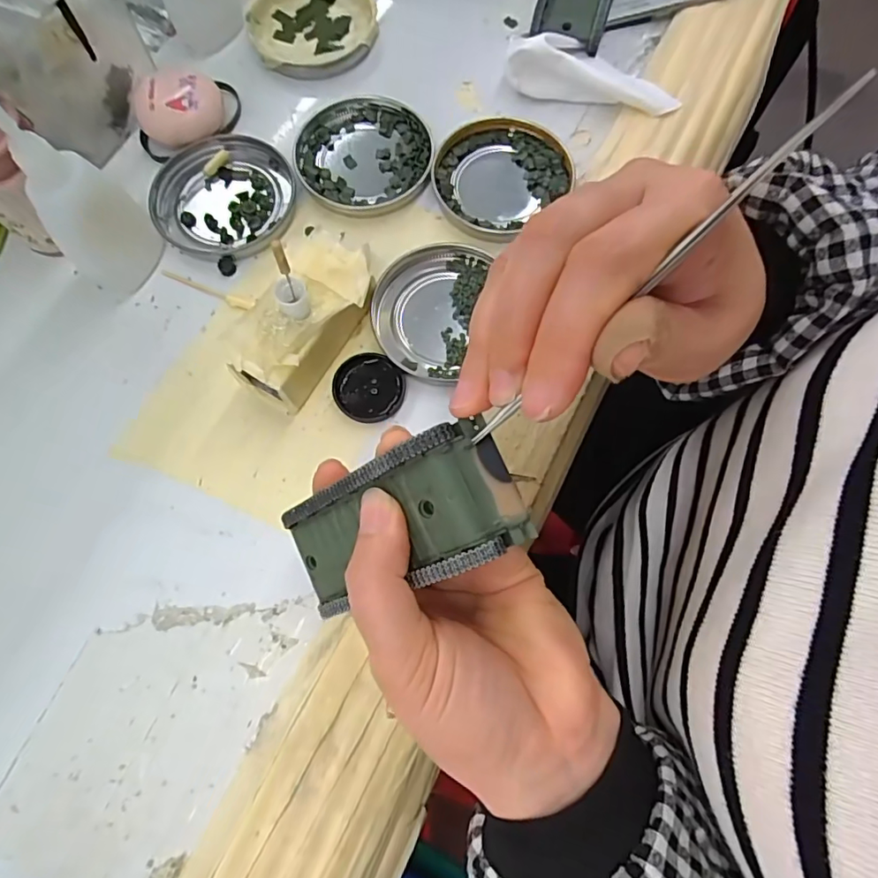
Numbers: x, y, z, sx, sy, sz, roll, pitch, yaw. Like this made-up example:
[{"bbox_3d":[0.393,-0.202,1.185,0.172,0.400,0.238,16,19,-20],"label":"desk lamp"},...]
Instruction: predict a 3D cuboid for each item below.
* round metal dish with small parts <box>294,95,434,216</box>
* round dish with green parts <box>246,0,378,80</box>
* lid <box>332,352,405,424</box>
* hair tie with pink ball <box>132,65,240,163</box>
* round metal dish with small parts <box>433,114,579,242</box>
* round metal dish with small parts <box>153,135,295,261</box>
[{"bbox_3d":[-0.044,-0.166,0.310,0.077,0.008,0.077,-6,74,-1],"label":"round metal dish with small parts"},{"bbox_3d":[-0.080,-0.265,0.339,0.078,0.010,0.075,0,74,1],"label":"round dish with green parts"},{"bbox_3d":[-0.036,-0.025,0.269,0.035,0.007,0.034,0,74,1],"label":"lid"},{"bbox_3d":[-0.149,-0.194,0.310,0.054,0.023,0.046,-10,74,-2],"label":"hair tie with pink ball"},{"bbox_3d":[0.034,-0.153,0.305,0.078,0.007,0.069,-40,77,-10],"label":"round metal dish with small parts"},{"bbox_3d":[-0.122,-0.139,0.302,0.078,0.009,0.077,0,74,1],"label":"round metal dish with small parts"}]

